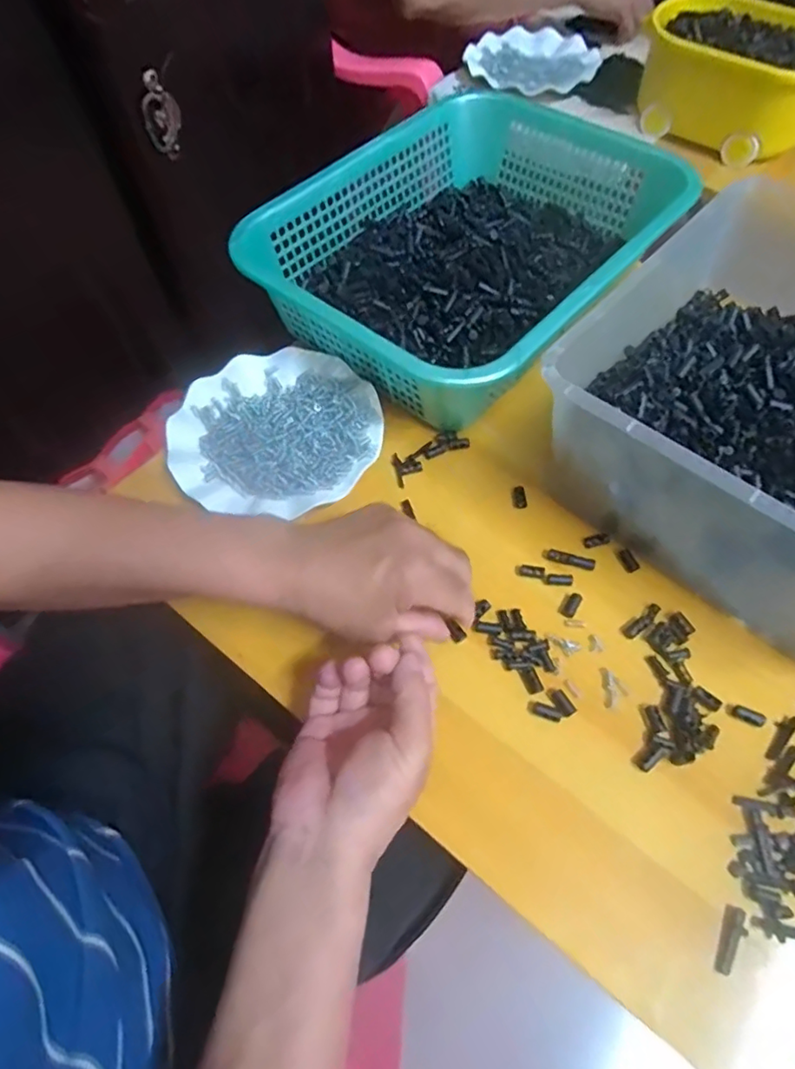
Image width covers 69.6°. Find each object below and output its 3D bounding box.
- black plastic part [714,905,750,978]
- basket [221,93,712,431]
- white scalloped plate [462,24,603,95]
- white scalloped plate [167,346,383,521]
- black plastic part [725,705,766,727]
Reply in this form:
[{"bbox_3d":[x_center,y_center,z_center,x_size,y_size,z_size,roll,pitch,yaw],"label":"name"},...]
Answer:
[{"bbox_3d":[0.194,0.235,0.331,0.013,0.004,0.036,25,64,14],"label":"black plastic part"},{"bbox_3d":[0.072,-0.284,0.560,0.297,0.085,0.388,38,68,20],"label":"basket"},{"bbox_3d":[0.192,-0.687,0.831,0.186,0.018,0.181,0,61,1],"label":"white scalloped plate"},{"bbox_3d":[-0.106,-0.094,0.507,0.176,0.016,0.176,0,61,1],"label":"white scalloped plate"},{"bbox_3d":[0.237,0.122,0.390,0.025,0.004,0.010,21,63,12],"label":"black plastic part"}]

